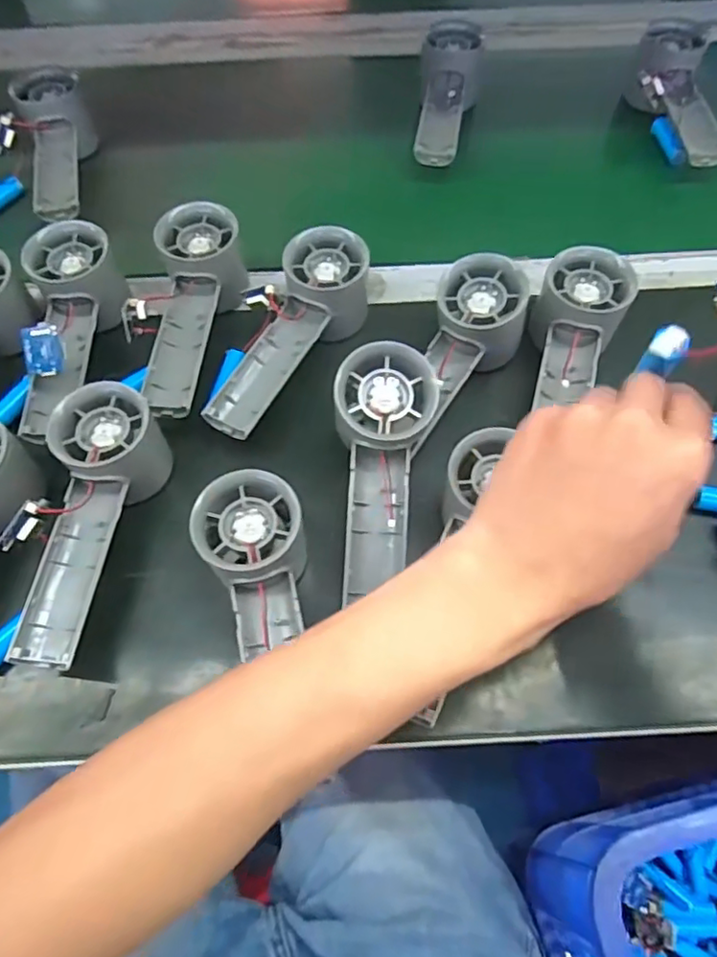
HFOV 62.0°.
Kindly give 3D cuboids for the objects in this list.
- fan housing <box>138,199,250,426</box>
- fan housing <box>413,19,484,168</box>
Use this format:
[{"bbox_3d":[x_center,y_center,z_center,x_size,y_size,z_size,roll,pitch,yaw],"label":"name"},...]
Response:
[{"bbox_3d":[-0.118,-0.112,0.419,0.055,0.051,0.156,7,75,5],"label":"fan housing"},{"bbox_3d":[0.079,-0.336,0.527,0.053,0.052,0.149,7,63,5],"label":"fan housing"}]

